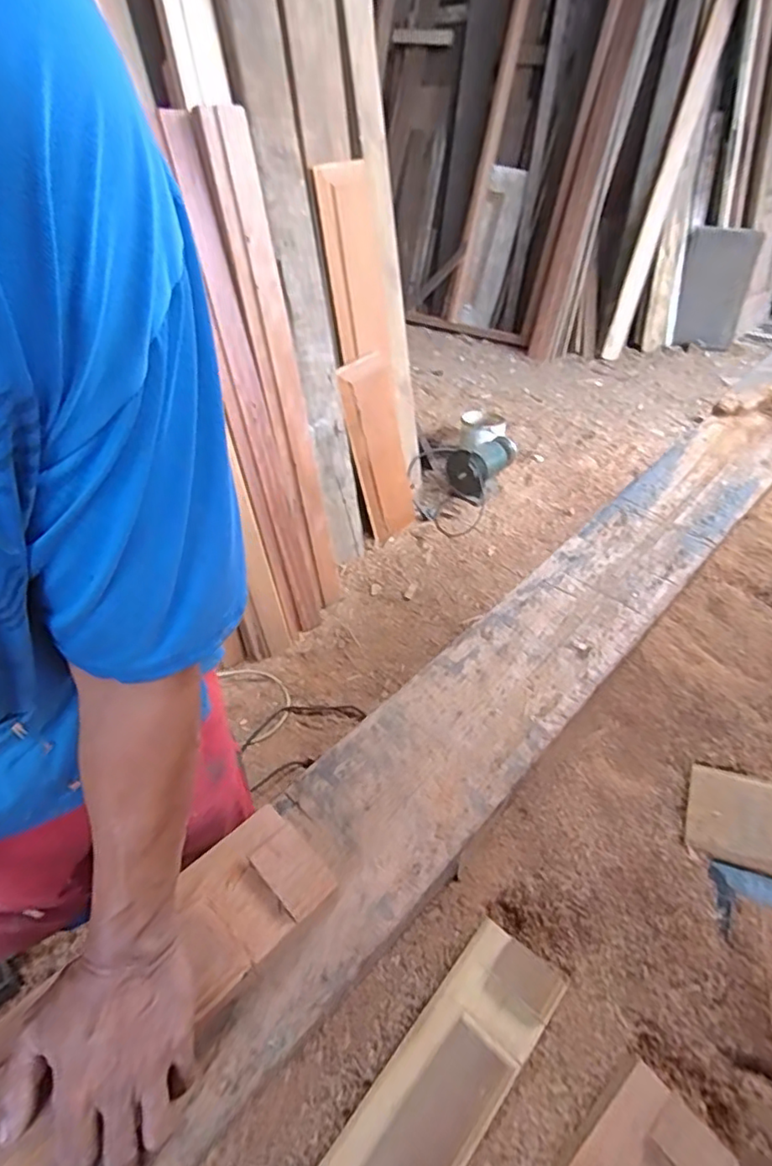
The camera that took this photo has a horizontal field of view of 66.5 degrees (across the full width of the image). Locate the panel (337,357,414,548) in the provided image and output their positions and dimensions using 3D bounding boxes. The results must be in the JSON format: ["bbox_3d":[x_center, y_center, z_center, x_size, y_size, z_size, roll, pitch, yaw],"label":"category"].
[{"bbox_3d":[-0.019,-0.416,1.889,0.207,0.607,0.023,-38,45,-27],"label":"panel"}]

